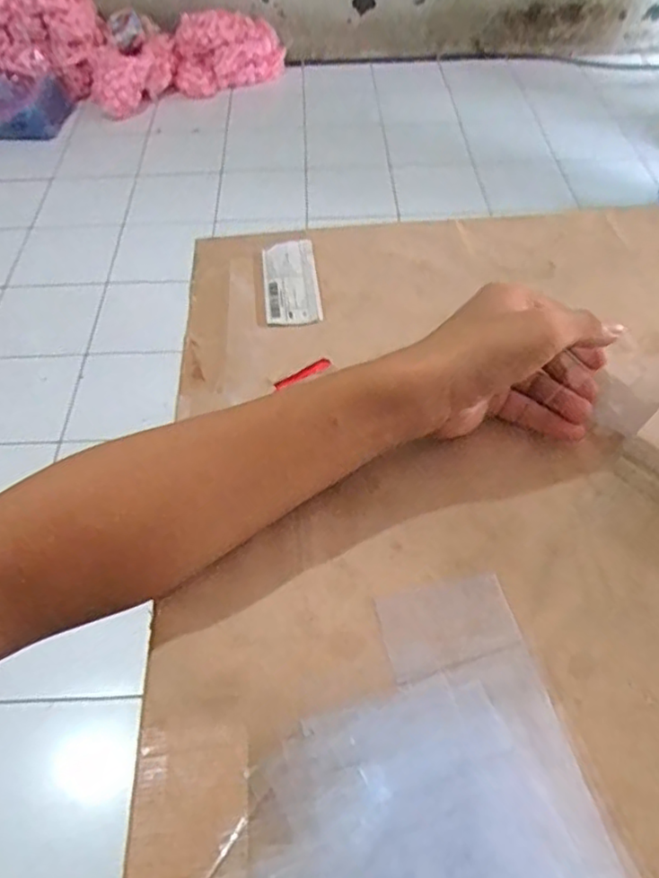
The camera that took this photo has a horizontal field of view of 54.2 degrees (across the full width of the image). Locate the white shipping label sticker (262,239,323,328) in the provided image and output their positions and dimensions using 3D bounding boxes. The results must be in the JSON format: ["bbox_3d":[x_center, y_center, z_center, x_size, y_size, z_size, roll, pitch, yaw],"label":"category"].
[{"bbox_3d":[-0.029,-0.120,0.488,0.040,0.004,0.101,-2,50,-8],"label":"white shipping label sticker"}]

